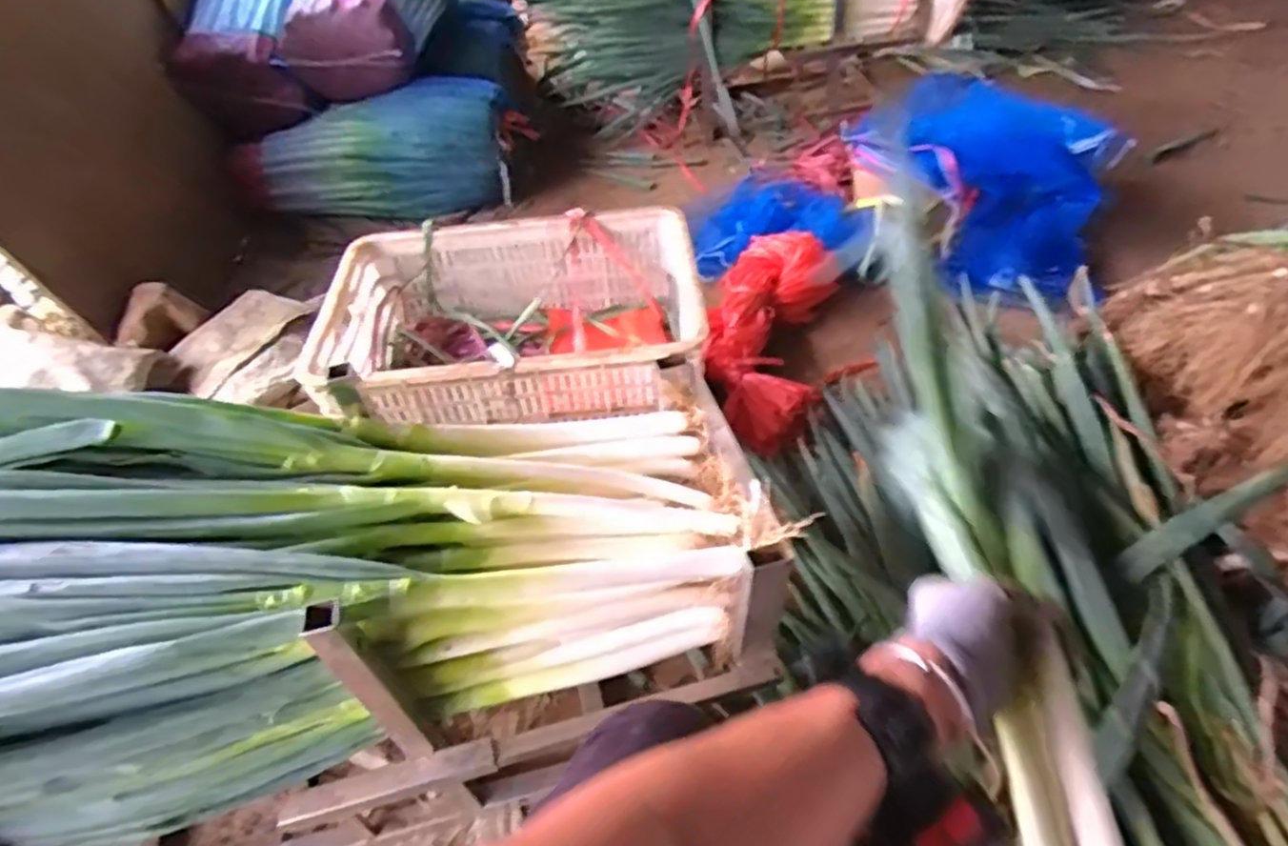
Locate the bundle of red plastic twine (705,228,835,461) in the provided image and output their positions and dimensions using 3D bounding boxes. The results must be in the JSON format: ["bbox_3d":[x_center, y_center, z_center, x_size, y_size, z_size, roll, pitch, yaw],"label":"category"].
[{"bbox_3d":[0.220,-0.169,1.274,0.210,0.073,0.528,8,45,15],"label":"bundle of red plastic twine"}]

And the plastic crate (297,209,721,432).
[{"bbox_3d":[-0.186,-0.134,1.073,0.518,0.176,0.354,-7,43,-1],"label":"plastic crate"}]

